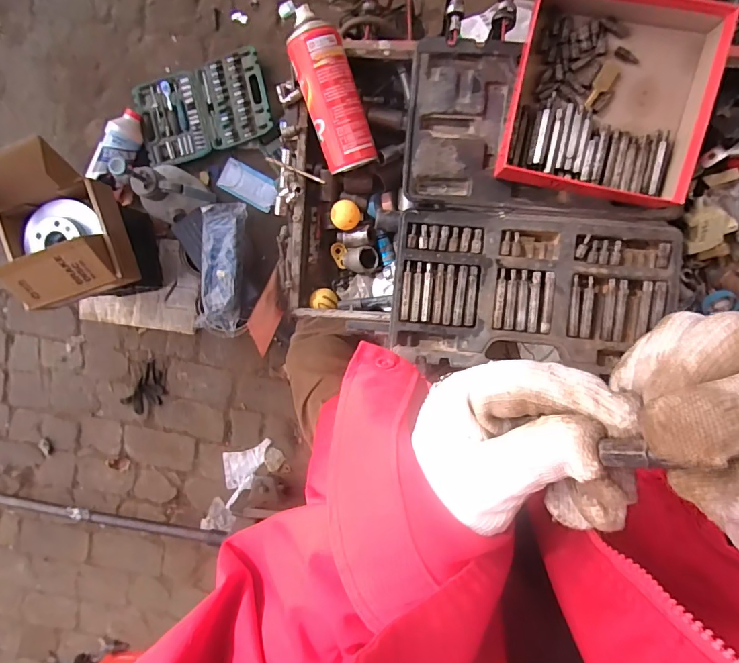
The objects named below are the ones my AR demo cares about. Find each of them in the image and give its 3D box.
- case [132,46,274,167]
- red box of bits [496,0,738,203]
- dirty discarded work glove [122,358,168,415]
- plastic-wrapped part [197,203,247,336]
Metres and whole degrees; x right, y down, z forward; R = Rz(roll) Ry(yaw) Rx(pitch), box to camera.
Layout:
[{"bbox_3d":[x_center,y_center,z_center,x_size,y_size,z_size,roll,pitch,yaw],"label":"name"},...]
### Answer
[{"bbox_3d":[-0.483,-0.644,1.316,0.390,0.049,0.263,-11,91,6],"label":"case"},{"bbox_3d":[0.269,-0.269,0.509,0.205,0.049,0.218,11,93,5],"label":"red box of bits"},{"bbox_3d":[-0.686,0.182,1.405,0.101,0.014,0.158,33,95,3],"label":"dirty discarded work glove"},{"bbox_3d":[-0.373,-0.161,1.136,0.114,0.037,0.317,5,95,6],"label":"plastic-wrapped part"}]

